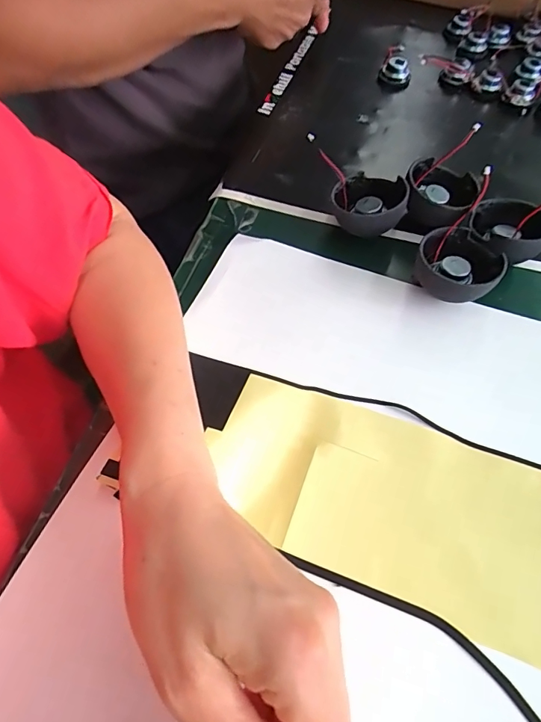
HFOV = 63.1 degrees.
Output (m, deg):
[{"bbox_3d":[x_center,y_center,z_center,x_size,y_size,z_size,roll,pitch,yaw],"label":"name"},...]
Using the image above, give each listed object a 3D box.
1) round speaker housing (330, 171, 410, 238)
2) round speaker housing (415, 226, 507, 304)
[{"bbox_3d":[0.081,-0.130,0.372,0.059,0.041,0.059,1,58,-1],"label":"round speaker housing"},{"bbox_3d":[0.144,-0.071,0.343,0.062,0.037,0.054,31,63,17],"label":"round speaker housing"}]

